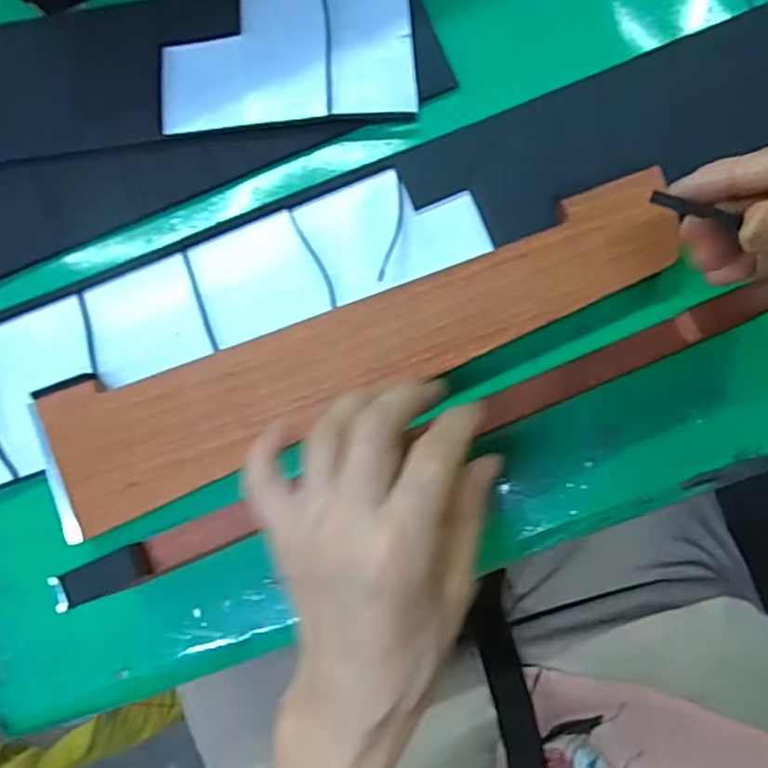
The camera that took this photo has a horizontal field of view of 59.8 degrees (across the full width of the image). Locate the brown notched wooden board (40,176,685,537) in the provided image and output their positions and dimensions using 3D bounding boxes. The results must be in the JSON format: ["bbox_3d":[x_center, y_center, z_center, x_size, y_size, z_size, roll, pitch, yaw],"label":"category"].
[{"bbox_3d":[-0.014,-0.018,0.345,0.335,0.011,0.068,-22,80,2],"label":"brown notched wooden board"}]

